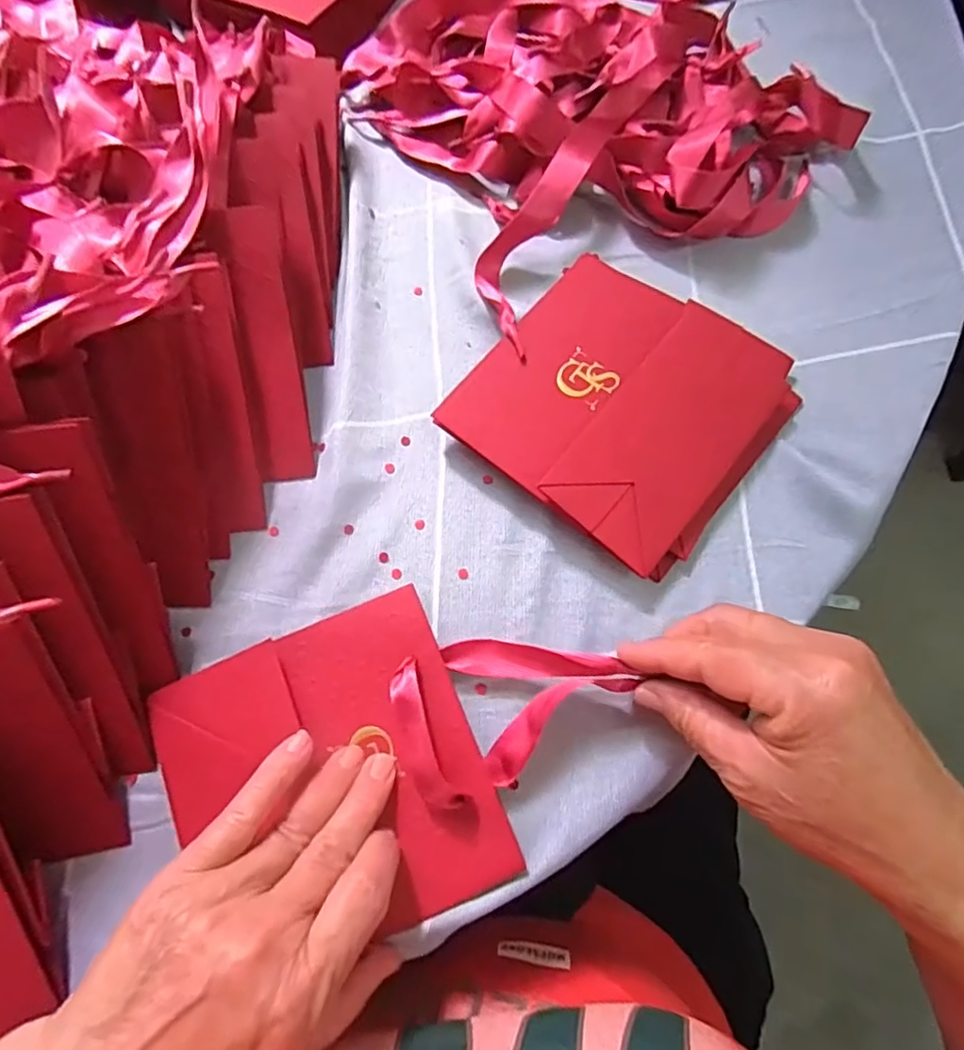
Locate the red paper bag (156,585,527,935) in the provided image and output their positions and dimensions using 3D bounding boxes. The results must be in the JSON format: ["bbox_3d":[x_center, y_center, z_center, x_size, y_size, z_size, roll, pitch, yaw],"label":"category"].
[{"bbox_3d":[-0.069,0.115,0.260,0.135,0.016,0.137,-21,75,-8],"label":"red paper bag"}]

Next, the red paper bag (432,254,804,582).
[{"bbox_3d":[0.078,-0.066,0.314,0.146,0.027,0.150,38,77,14],"label":"red paper bag"}]

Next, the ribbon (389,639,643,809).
[{"bbox_3d":[0.014,0.081,0.265,0.104,0.020,0.064,-18,75,-7],"label":"ribbon"}]

